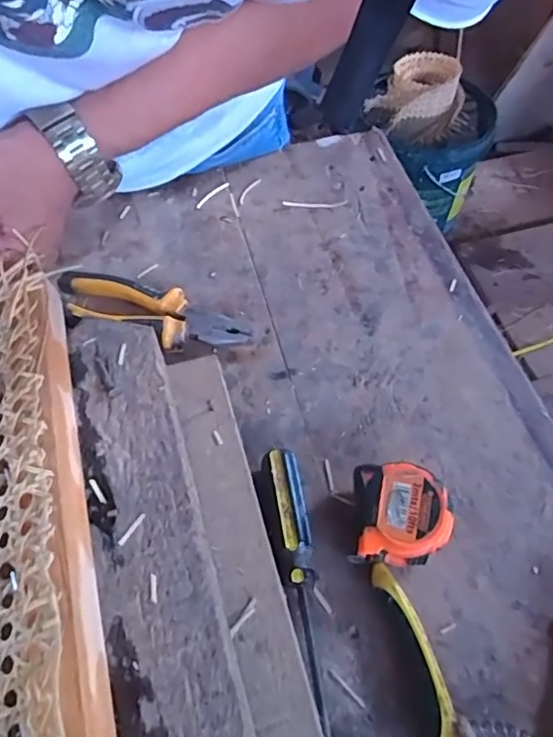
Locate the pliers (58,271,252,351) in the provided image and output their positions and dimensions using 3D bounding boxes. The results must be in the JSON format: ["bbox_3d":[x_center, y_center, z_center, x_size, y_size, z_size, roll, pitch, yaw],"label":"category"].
[{"bbox_3d":[-0.104,-0.047,0.466,0.169,0.023,0.047,24,62,15],"label":"pliers"}]

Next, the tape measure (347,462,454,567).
[{"bbox_3d":[0.077,0.092,0.365,0.055,0.038,0.058,3,58,2],"label":"tape measure"}]

